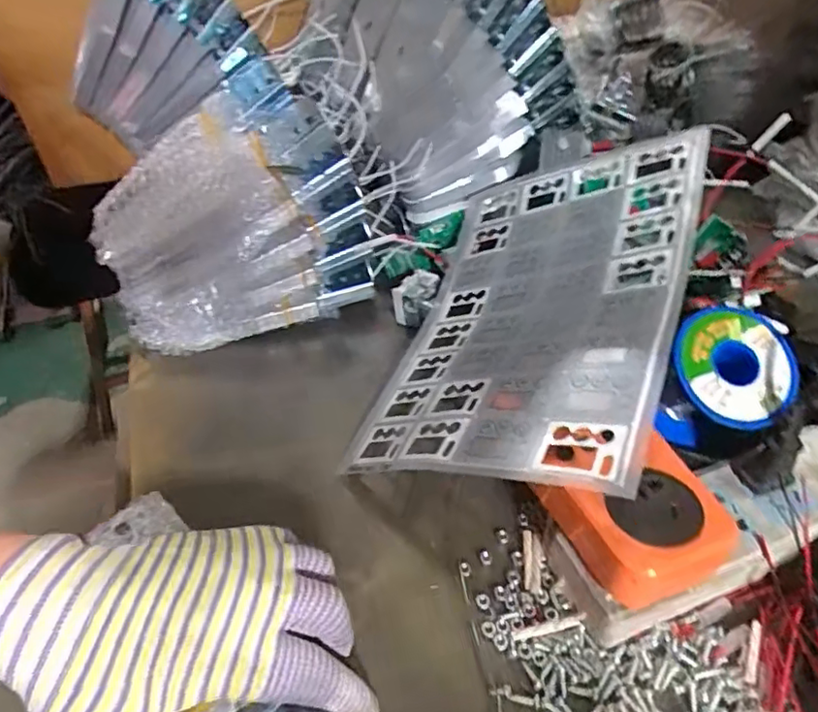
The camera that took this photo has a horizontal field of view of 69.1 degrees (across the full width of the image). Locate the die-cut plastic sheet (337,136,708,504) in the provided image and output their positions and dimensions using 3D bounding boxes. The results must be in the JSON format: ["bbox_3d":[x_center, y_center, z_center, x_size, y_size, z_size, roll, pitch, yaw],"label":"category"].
[{"bbox_3d":[0.075,-0.036,0.375,0.183,0.020,0.266,-6,44,41],"label":"die-cut plastic sheet"}]

